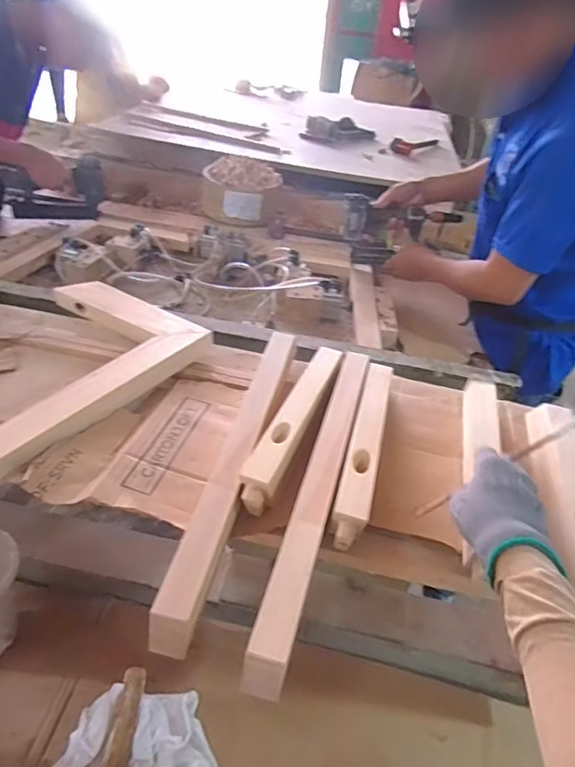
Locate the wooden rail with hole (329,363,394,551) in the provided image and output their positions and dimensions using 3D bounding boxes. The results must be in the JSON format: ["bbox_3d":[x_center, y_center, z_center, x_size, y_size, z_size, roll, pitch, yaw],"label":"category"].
[{"bbox_3d":[0.084,0.055,0.546,0.030,0.034,0.255,14,38,9],"label":"wooden rail with hole"}]

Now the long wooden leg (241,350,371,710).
[{"bbox_3d":[0.034,0.091,0.509,0.031,0.030,0.396,14,38,9],"label":"long wooden leg"}]

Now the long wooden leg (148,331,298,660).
[{"bbox_3d":[-0.046,0.071,0.528,0.033,0.045,0.386,12,38,7],"label":"long wooden leg"}]

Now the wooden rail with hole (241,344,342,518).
[{"bbox_3d":[0.013,0.035,0.567,0.032,0.038,0.254,17,38,13],"label":"wooden rail with hole"}]

